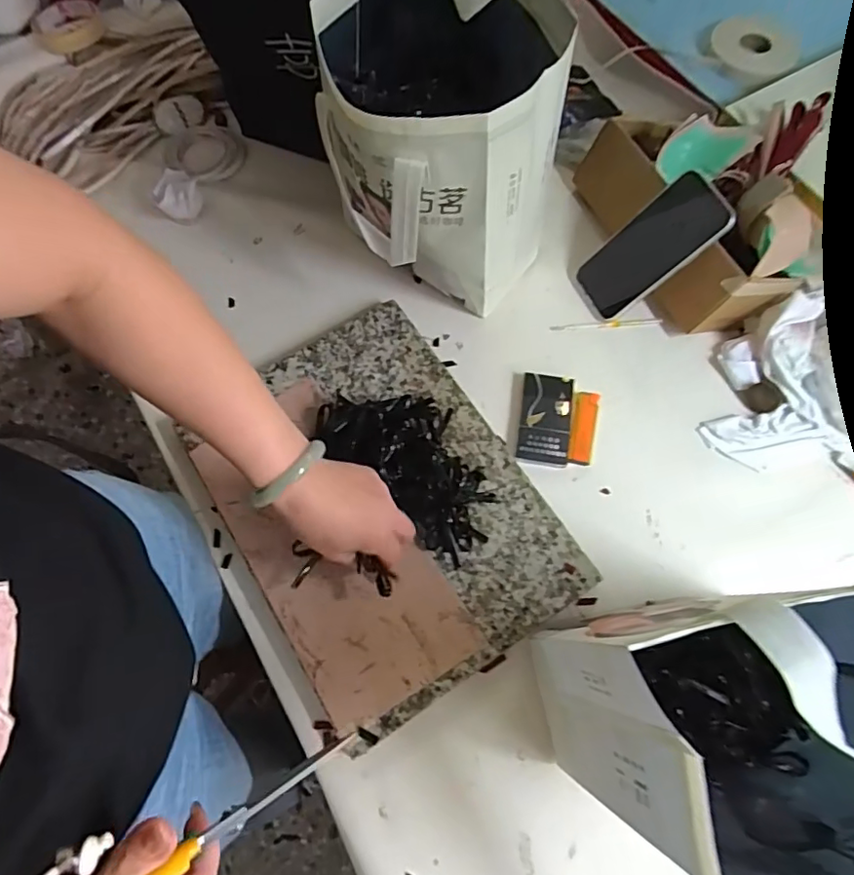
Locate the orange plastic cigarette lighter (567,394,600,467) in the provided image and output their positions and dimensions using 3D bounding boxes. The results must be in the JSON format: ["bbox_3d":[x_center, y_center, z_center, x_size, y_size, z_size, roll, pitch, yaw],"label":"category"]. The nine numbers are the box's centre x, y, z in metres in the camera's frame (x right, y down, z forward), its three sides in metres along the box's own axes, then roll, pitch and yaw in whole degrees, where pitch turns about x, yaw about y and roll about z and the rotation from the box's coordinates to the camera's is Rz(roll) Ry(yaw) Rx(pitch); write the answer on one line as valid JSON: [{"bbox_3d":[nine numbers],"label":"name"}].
[{"bbox_3d":[0.167,-0.010,0.604,0.026,0.007,0.080,12,71,4],"label":"orange plastic cigarette lighter"}]

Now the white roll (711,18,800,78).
[{"bbox_3d":[0.399,-0.478,0.691,0.113,0.021,0.089,-34,73,-11],"label":"white roll"}]

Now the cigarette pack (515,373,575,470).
[{"bbox_3d":[0.127,-0.019,0.607,0.054,0.013,0.101,9,71,3],"label":"cigarette pack"}]

